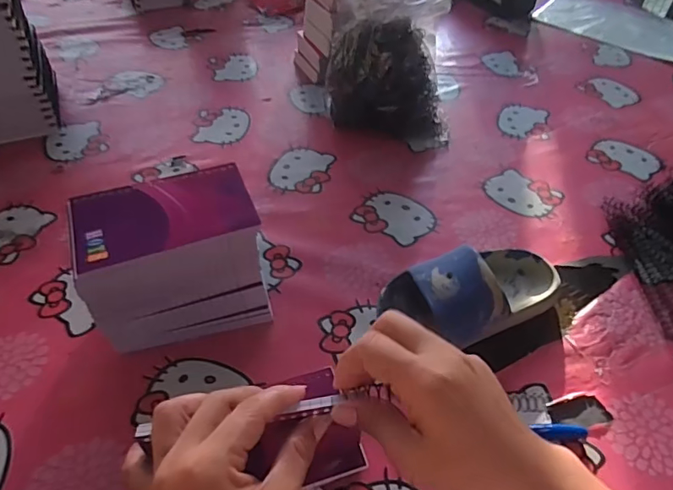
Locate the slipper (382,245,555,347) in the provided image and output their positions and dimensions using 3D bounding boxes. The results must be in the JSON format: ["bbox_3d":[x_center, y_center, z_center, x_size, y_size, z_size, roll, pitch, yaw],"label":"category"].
[{"bbox_3d":[0.126,0.034,0.444,0.156,0.061,0.085,-23,52,-22],"label":"slipper"}]

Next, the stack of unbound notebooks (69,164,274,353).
[{"bbox_3d":[-0.133,0.016,0.413,0.135,0.117,0.086,-16,50,-16],"label":"stack of unbound notebooks"}]

